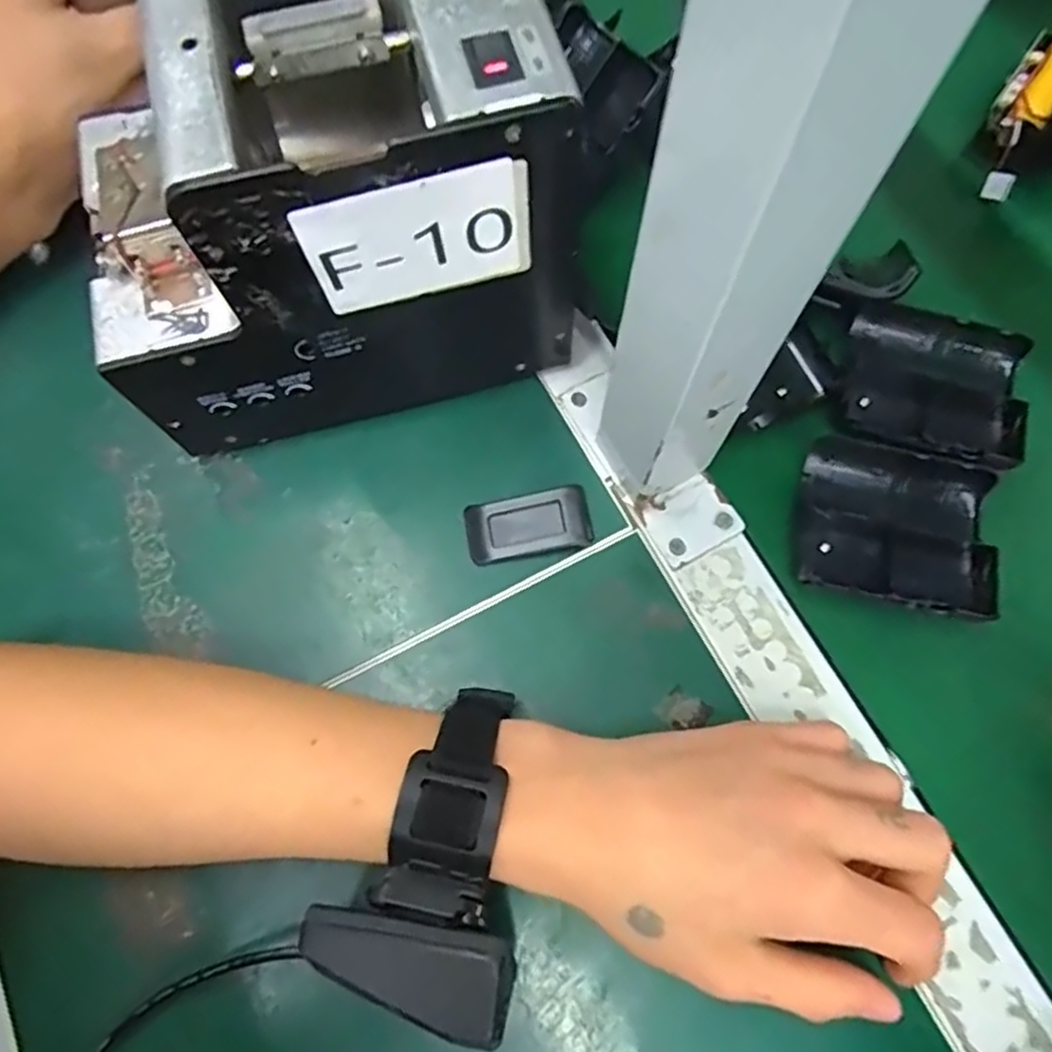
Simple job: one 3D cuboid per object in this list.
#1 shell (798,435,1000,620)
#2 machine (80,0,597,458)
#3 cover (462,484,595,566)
[{"bbox_3d":[0.165,0.000,0.307,0.083,0.014,0.066,13,73,5],"label":"shell"},{"bbox_3d":[-0.083,-0.131,0.282,0.173,0.147,0.123,-16,71,-4],"label":"machine"},{"bbox_3d":[0.001,0.000,0.314,0.055,0.005,0.029,-12,72,-3],"label":"cover"}]

